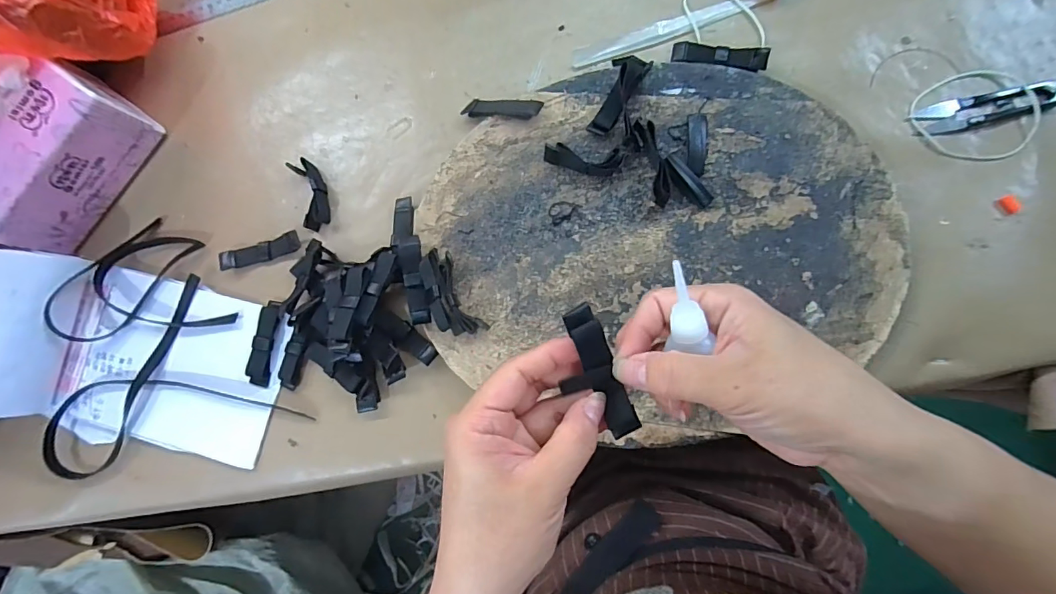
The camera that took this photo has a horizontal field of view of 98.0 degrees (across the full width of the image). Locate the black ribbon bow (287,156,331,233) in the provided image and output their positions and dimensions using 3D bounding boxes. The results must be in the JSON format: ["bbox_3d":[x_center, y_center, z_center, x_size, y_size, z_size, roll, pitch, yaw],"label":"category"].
[{"bbox_3d":[-0.187,-0.088,0.396,0.022,0.019,0.057,-13,83,6],"label":"black ribbon bow"}]

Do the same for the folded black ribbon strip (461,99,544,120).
[{"bbox_3d":[-0.022,-0.153,0.374,0.068,0.005,0.016,9,86,21],"label":"folded black ribbon strip"}]

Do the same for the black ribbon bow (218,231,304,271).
[{"bbox_3d":[-0.232,-0.039,0.397,0.073,0.006,0.017,-15,83,6],"label":"black ribbon bow"}]

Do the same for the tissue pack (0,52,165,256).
[{"bbox_3d":[-0.396,-0.118,0.376,0.067,0.118,0.143,42,91,9],"label":"tissue pack"}]

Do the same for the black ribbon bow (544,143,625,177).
[{"bbox_3d":[0.042,-0.104,0.351,0.059,0.015,0.016,8,86,8],"label":"black ribbon bow"}]

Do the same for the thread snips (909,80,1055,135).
[{"bbox_3d":[0.337,-0.139,0.334,0.093,0.010,0.023,-10,84,7],"label":"thread snips"}]

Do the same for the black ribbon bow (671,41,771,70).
[{"bbox_3d":[0.151,-0.192,0.361,0.071,0.012,0.020,9,86,8],"label":"black ribbon bow"}]

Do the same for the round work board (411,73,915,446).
[{"bbox_3d":[0.092,-0.035,0.347,0.331,0.020,0.271,-11,83,7],"label":"round work board"}]

